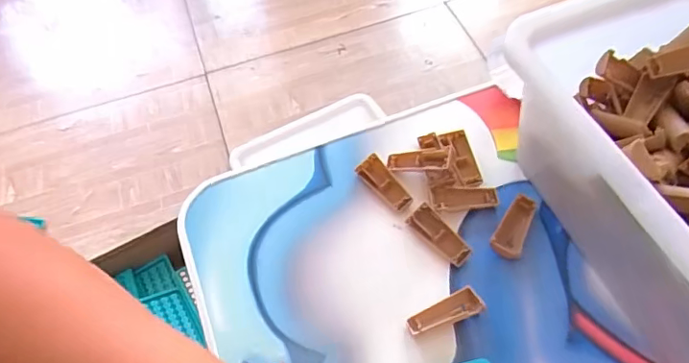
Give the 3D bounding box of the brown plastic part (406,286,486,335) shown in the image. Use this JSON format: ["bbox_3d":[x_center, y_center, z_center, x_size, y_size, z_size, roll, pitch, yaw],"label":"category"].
[{"bbox_3d":[0.065,0.085,0.347,0.049,0.009,0.019,-20,57,-9],"label":"brown plastic part"}]

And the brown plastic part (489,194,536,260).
[{"bbox_3d":[0.122,0.033,0.378,0.021,0.008,0.049,29,63,21],"label":"brown plastic part"}]

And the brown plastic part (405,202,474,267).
[{"bbox_3d":[0.068,0.037,0.378,0.019,0.012,0.049,-39,62,-20],"label":"brown plastic part"}]

